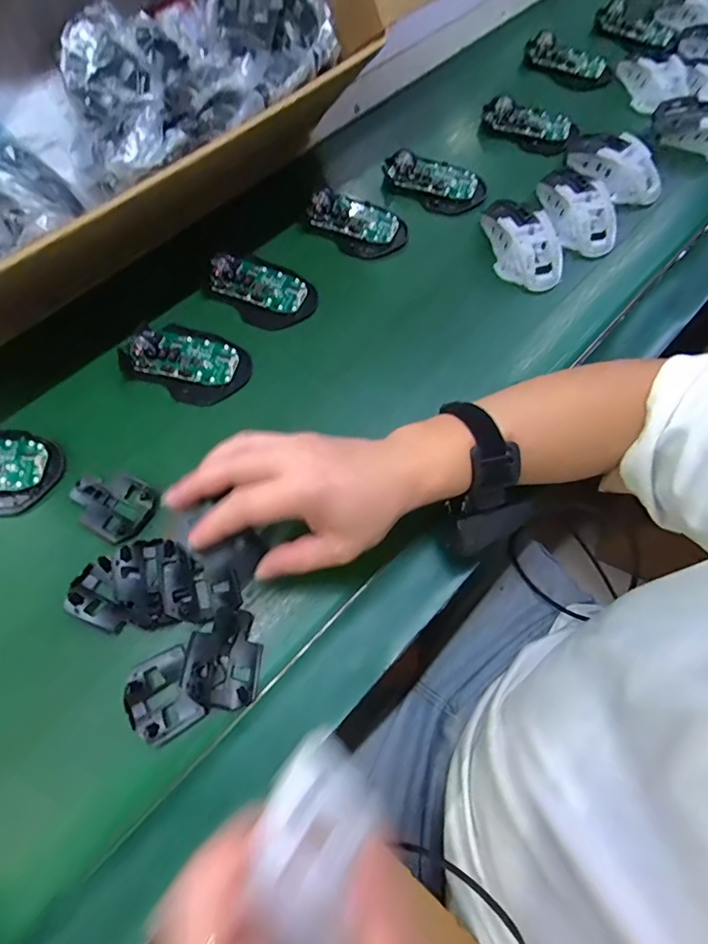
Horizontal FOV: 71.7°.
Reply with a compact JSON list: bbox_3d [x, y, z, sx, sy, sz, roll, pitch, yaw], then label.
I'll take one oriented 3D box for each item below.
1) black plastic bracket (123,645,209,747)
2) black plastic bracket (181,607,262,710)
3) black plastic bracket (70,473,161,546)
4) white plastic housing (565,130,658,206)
[{"bbox_3d":[-0.134,0.155,0.337,0.046,0.013,0.054,-25,71,-12],"label":"black plastic bracket"},{"bbox_3d":[-0.092,0.132,0.350,0.047,0.021,0.064,6,68,0],"label":"black plastic bracket"},{"bbox_3d":[-0.194,0.026,0.398,0.068,0.013,0.052,30,70,9],"label":"black plastic bracket"},{"bbox_3d":[0.300,-0.351,0.563,0.115,0.036,0.054,33,70,10],"label":"white plastic housing"}]

